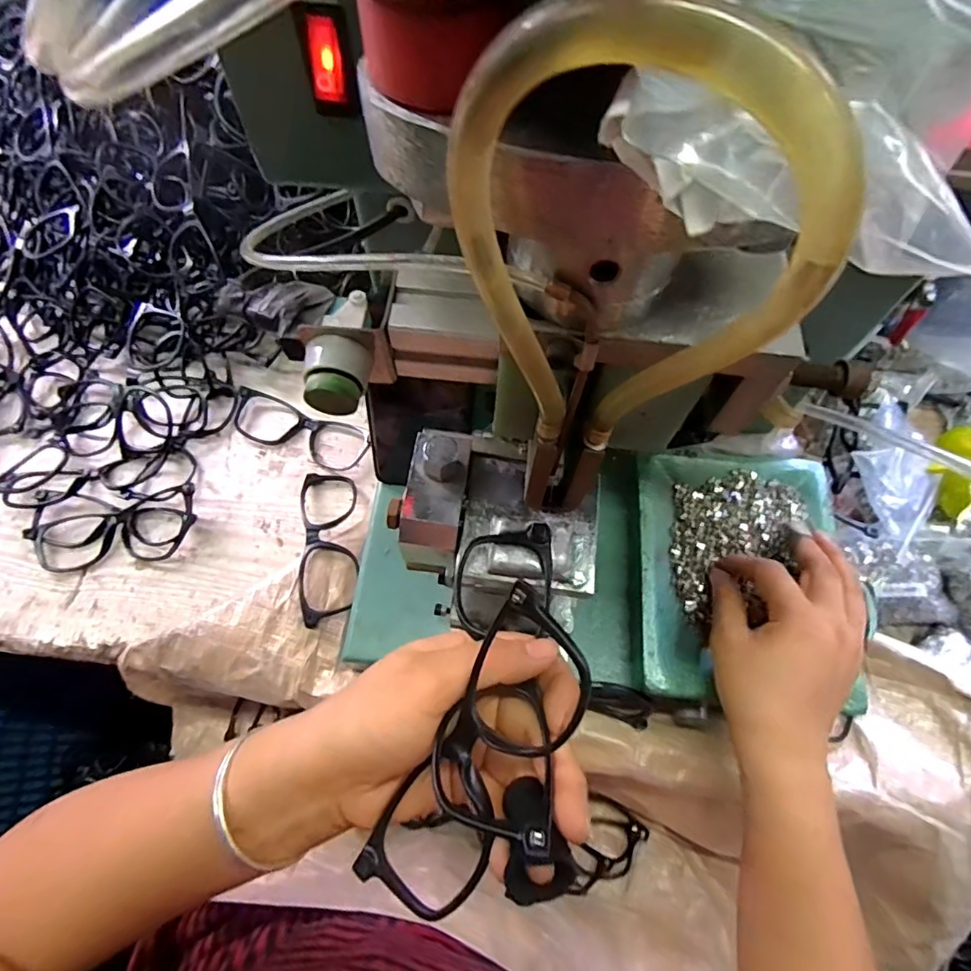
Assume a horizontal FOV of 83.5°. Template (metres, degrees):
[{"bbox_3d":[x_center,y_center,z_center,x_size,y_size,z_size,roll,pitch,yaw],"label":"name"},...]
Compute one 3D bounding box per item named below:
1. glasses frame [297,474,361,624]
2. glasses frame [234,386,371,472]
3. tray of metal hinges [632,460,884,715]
[{"bbox_3d":[-0.138,0.047,0.477,0.052,0.023,0.149,-7,57,0],"label":"glasses frame"},{"bbox_3d":[-0.182,-0.056,0.537,0.145,0.014,0.055,18,67,8],"label":"glasses frame"},{"bbox_3d":[0.195,0.062,0.412,0.165,0.037,0.188,3,70,3],"label":"tray of metal hinges"}]

